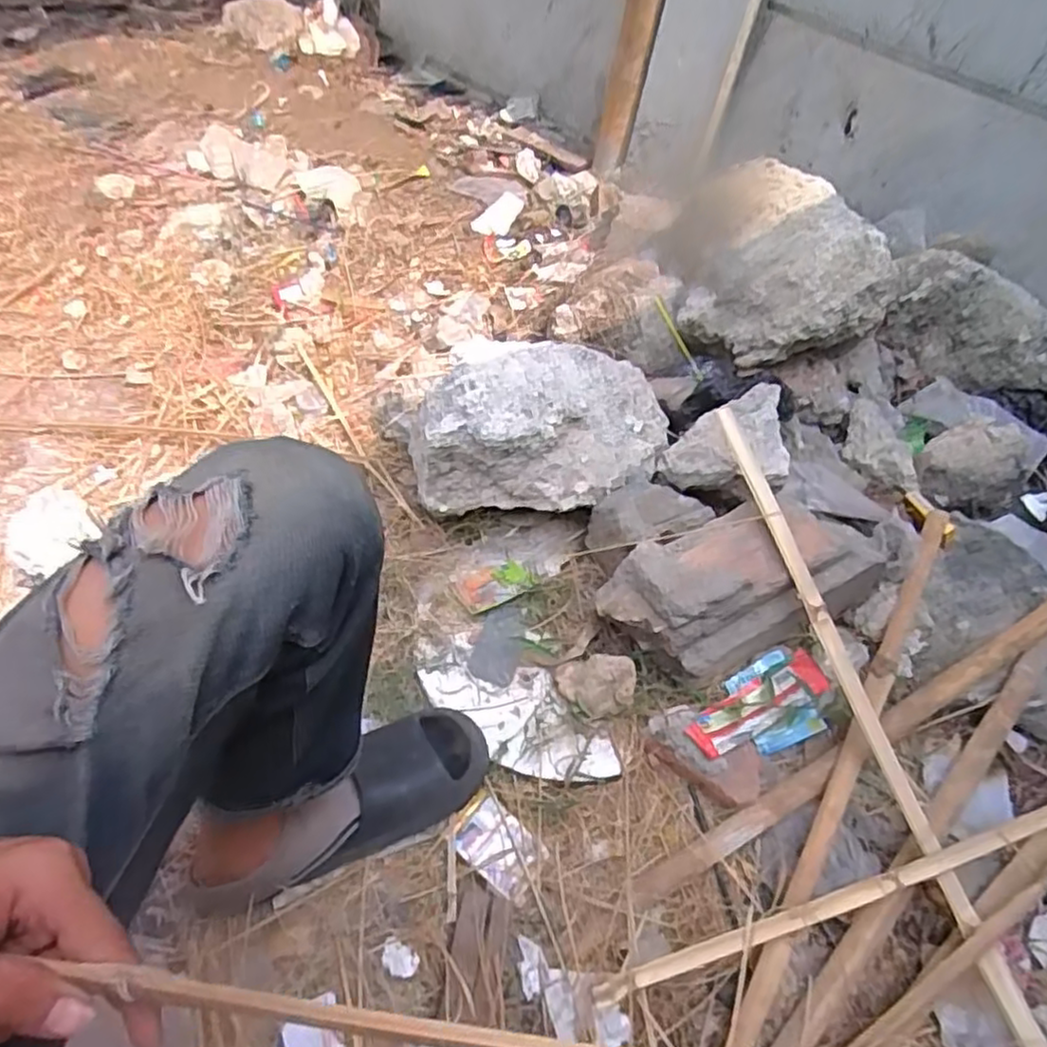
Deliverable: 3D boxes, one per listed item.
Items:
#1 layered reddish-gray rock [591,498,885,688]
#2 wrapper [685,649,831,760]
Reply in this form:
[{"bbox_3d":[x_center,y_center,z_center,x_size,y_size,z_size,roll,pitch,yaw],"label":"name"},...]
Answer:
[{"bbox_3d":[0.284,0.072,0.890,0.368,0.133,0.157,-19,57,-23],"label":"layered reddish-gray rock"},{"bbox_3d":[0.285,0.222,0.852,0.210,0.032,0.054,-20,58,-24],"label":"wrapper"}]

